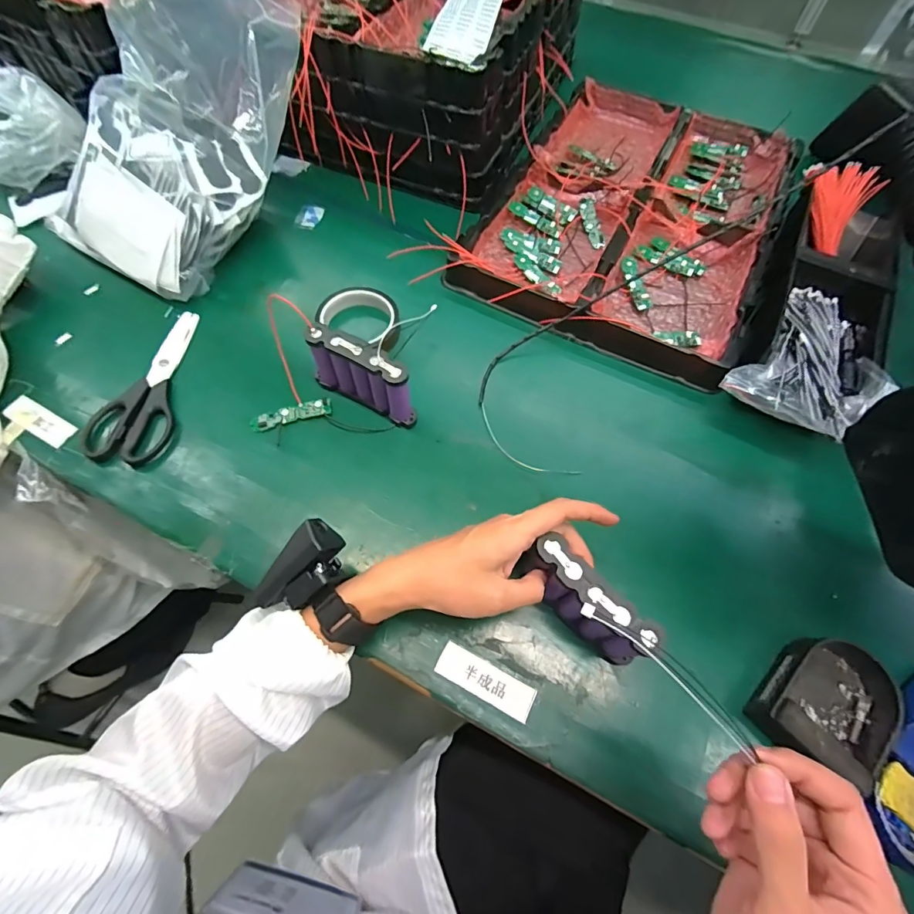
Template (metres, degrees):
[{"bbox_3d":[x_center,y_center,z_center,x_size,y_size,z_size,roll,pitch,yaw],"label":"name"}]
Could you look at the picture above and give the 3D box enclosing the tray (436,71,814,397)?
[{"bbox_3d":[0.252,-0.341,0.600,0.353,0.041,0.513,26,65,11],"label":"tray"}]

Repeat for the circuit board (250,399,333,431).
[{"bbox_3d":[-0.171,-0.044,0.455,0.081,0.004,0.019,-14,64,-9],"label":"circuit board"}]

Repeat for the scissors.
[{"bbox_3d":[-0.311,-0.079,0.464,0.078,0.009,0.189,14,64,6],"label":"scissors"}]

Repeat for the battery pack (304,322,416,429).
[{"bbox_3d":[-0.092,-0.080,0.437,0.111,0.077,0.028,25,65,11],"label":"battery pack"}]

